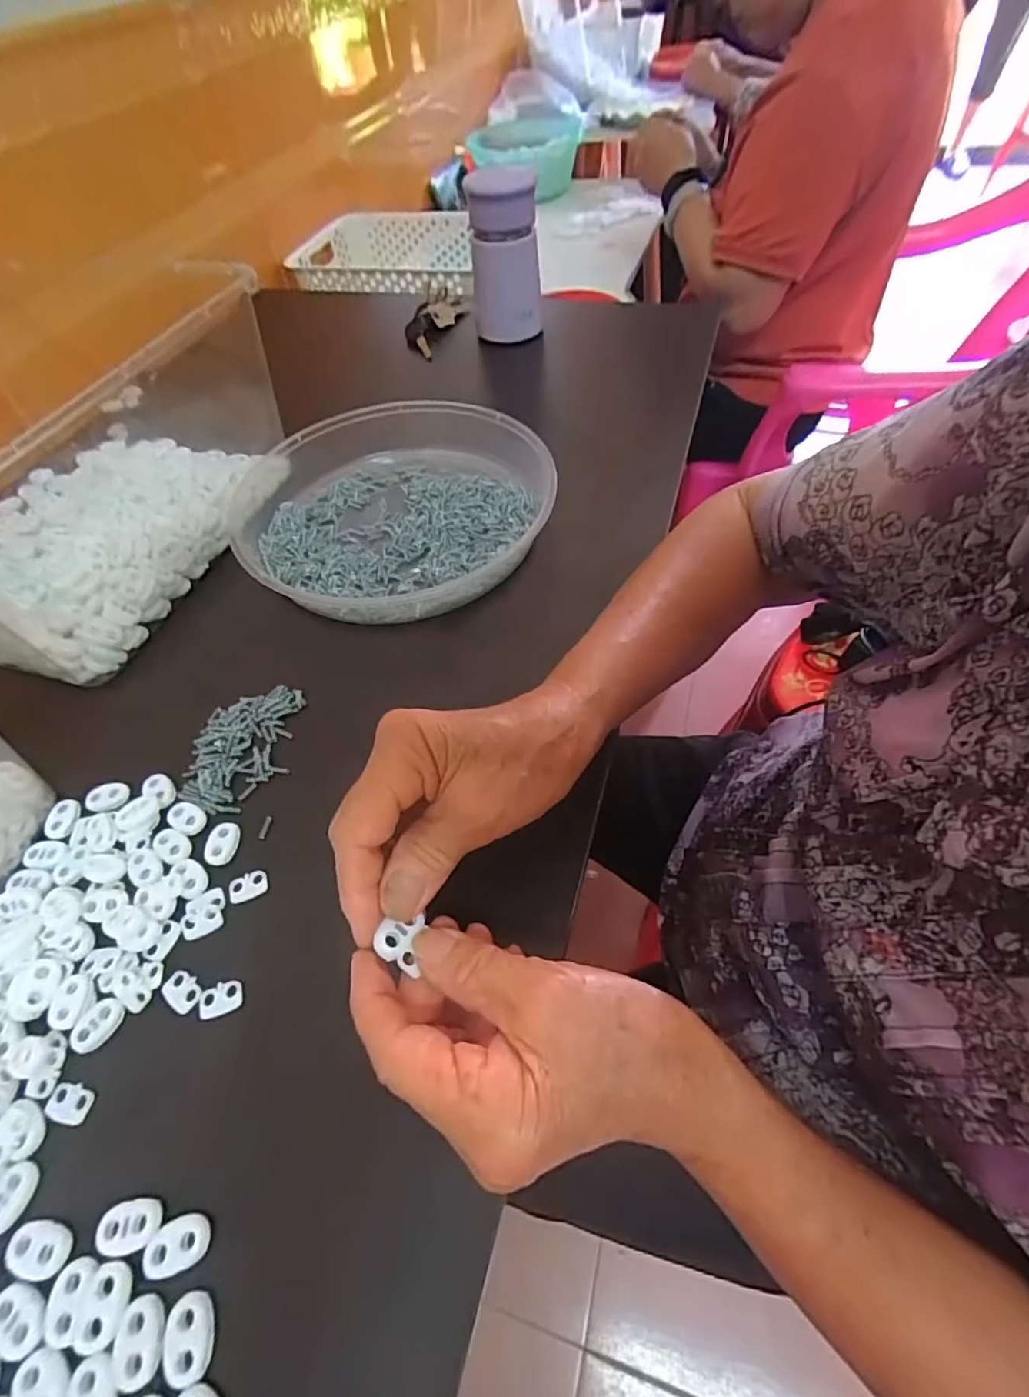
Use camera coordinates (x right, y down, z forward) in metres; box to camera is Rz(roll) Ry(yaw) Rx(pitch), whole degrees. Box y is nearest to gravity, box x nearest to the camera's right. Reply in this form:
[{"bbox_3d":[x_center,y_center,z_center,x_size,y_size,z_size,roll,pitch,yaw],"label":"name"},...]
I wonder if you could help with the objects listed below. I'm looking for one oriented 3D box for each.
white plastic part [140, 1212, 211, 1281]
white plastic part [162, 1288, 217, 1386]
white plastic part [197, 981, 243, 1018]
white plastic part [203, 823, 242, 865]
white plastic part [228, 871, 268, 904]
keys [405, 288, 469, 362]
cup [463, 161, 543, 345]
[{"bbox_3d":[-0.123,0.200,0.212,0.022,0.004,0.015,-15,55,-7],"label":"white plastic part"},{"bbox_3d":[-0.112,0.217,0.196,0.016,0.004,0.022,-18,55,-9],"label":"white plastic part"},{"bbox_3d":[-0.133,0.136,0.262,0.019,0.004,0.014,-20,56,-10],"label":"white plastic part"},{"bbox_3d":[-0.154,0.076,0.304,0.016,0.005,0.022,0,55,4],"label":"white plastic part"},{"bbox_3d":[-0.135,0.094,0.291,0.019,0.004,0.013,-18,55,-9],"label":"white plastic part"},{"bbox_3d":[-0.093,-0.419,0.644,0.047,0.033,0.110,16,57,15],"label":"keys"},{"bbox_3d":[-0.010,-0.454,0.589,0.067,0.138,0.079,-6,54,-1],"label":"cup"}]

